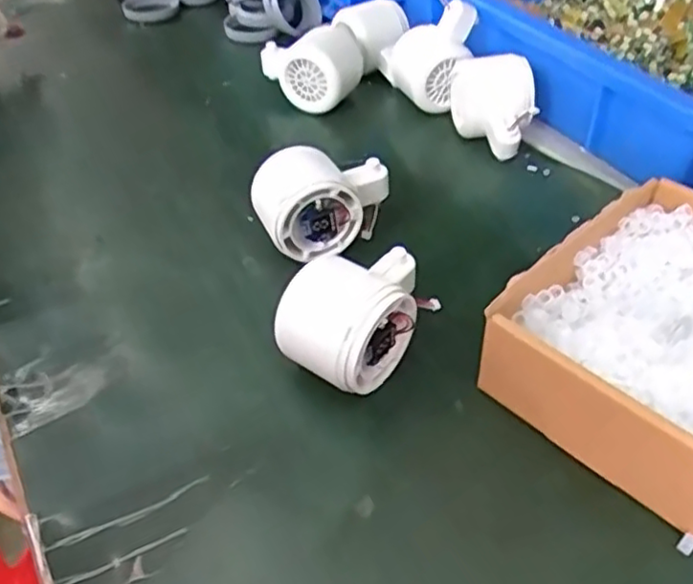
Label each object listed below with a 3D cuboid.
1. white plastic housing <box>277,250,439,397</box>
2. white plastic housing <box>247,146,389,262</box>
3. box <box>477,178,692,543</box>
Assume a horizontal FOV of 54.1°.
[{"bbox_3d":[0.012,0.008,0.352,0.093,0.062,0.049,-32,52,-29],"label":"white plastic housing"},{"bbox_3d":[-0.015,-0.057,0.432,0.086,0.056,0.049,-20,47,-20],"label":"white plastic housing"},{"bbox_3d":[0.168,0.020,0.344,0.192,0.054,0.132,-34,53,-30],"label":"box"}]

